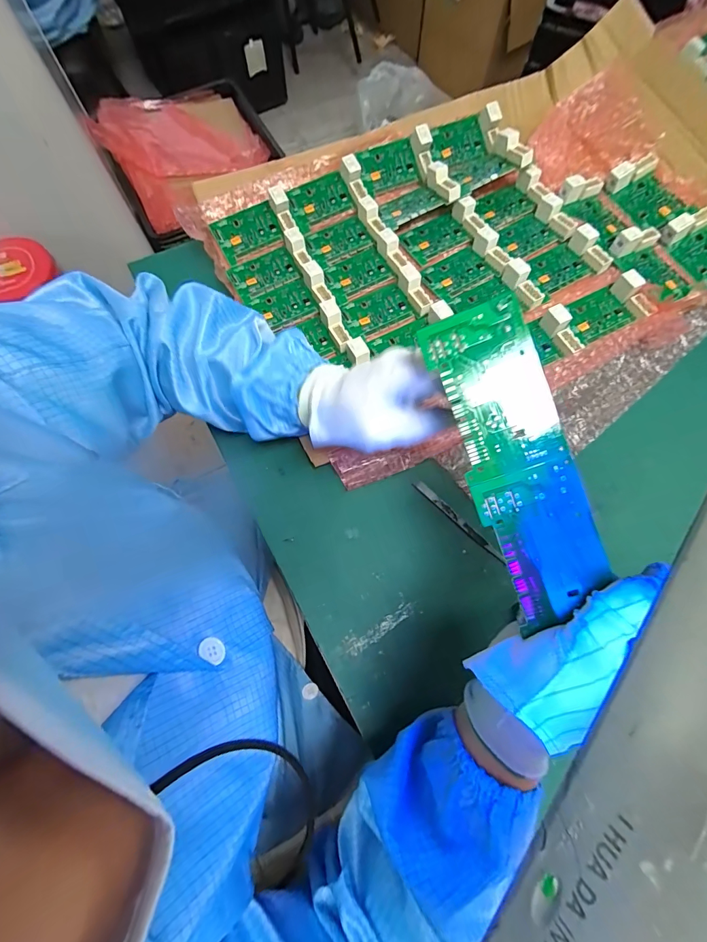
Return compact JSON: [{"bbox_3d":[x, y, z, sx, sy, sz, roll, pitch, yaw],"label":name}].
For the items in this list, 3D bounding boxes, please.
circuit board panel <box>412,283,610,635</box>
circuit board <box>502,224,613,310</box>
[{"bbox_3d":[0.097,-0.005,0.226,0.058,0.004,0.186,-19,90,11],"label":"circuit board panel"},{"bbox_3d":[0.227,-0.231,0.433,0.120,0.027,0.063,-29,75,-9],"label":"circuit board"}]

